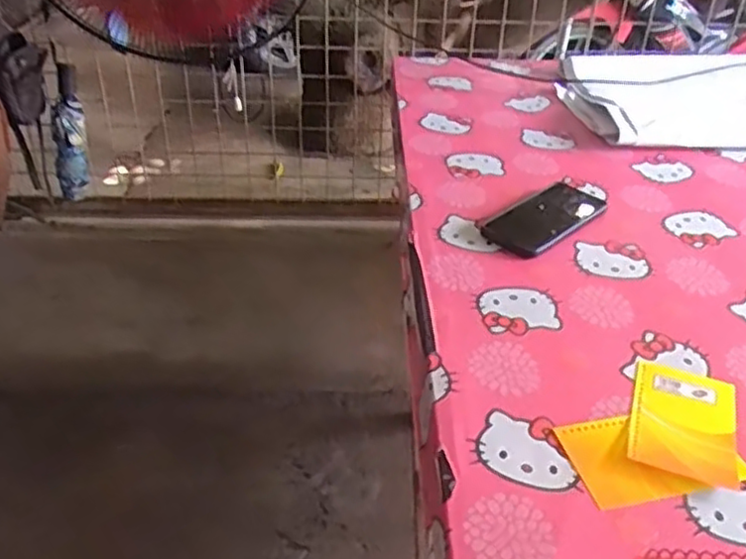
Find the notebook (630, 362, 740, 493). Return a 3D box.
[{"bbox_3d":[0.255,0.114,0.579,0.078,0.004,0.123,14,37,16],"label":"notebook"}]

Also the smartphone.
[{"bbox_3d":[0.208,-0.077,0.837,0.080,0.010,0.180,29,43,32],"label":"smartphone"}]

